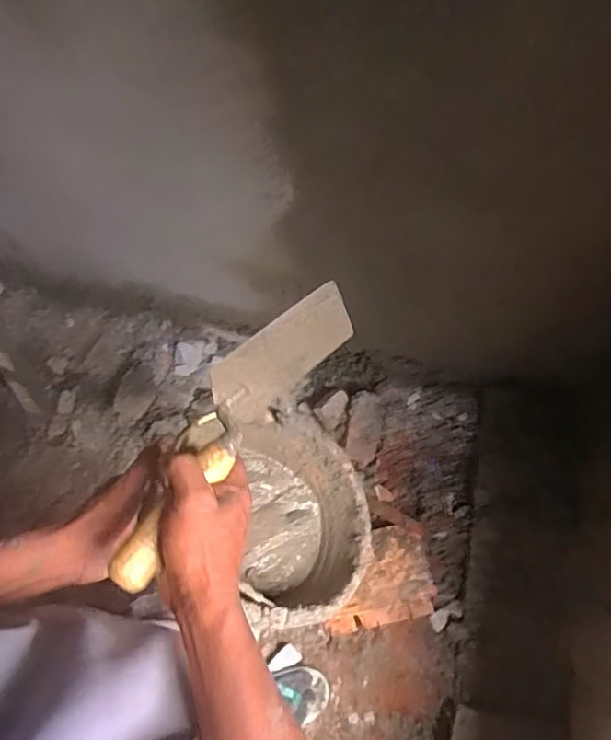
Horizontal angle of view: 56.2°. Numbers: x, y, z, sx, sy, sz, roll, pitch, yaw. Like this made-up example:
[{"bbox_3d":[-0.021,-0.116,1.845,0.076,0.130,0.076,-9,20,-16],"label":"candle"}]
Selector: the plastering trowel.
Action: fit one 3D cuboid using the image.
[{"bbox_3d":[-0.061,0.044,0.460,0.063,0.085,0.276,30,69,15],"label":"plastering trowel"}]

